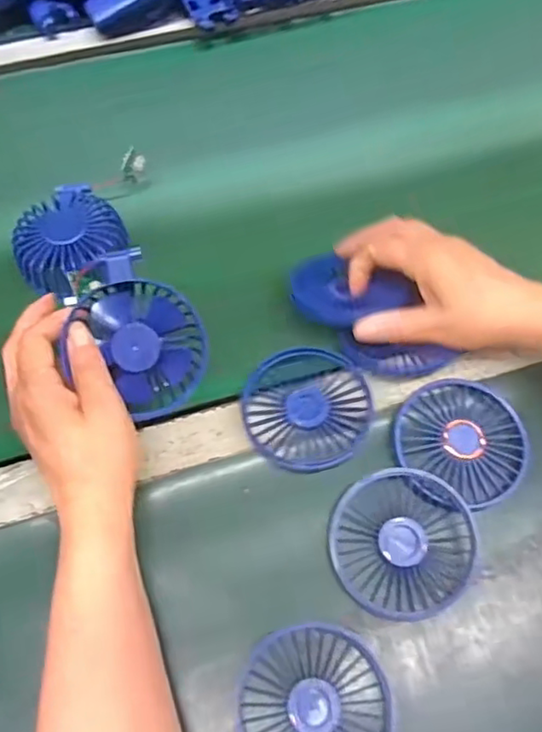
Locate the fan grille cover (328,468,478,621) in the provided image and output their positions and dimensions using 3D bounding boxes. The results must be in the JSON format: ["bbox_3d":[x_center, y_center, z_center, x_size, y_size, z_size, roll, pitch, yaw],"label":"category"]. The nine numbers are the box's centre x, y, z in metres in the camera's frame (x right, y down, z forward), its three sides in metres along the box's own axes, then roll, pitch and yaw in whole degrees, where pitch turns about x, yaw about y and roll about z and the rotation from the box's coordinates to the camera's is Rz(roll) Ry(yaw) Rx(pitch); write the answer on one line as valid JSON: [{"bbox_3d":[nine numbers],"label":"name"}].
[{"bbox_3d":[0.084,0.110,0.391,0.090,0.019,0.085,-9,62,-4],"label":"fan grille cover"}]

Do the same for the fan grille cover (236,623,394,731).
[{"bbox_3d":[0.025,0.199,0.361,0.085,0.021,0.085,5,62,4],"label":"fan grille cover"}]

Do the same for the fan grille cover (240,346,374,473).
[{"bbox_3d":[0.025,0.029,0.434,0.088,0.019,0.084,-8,62,-3],"label":"fan grille cover"}]

